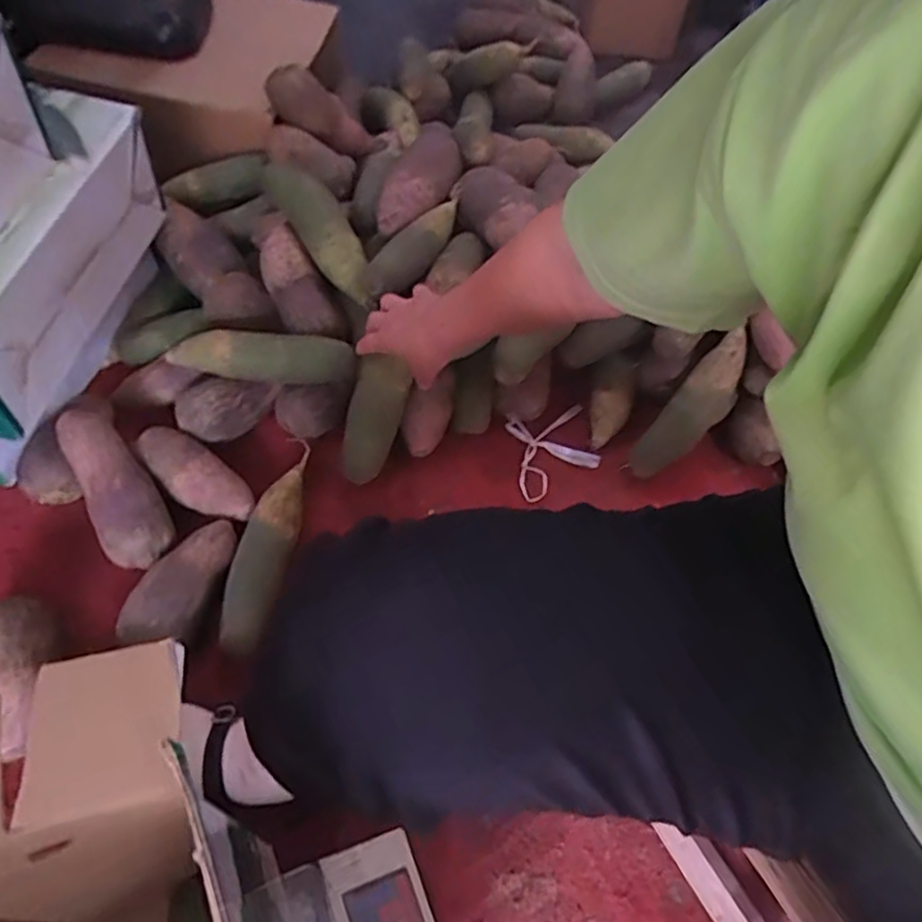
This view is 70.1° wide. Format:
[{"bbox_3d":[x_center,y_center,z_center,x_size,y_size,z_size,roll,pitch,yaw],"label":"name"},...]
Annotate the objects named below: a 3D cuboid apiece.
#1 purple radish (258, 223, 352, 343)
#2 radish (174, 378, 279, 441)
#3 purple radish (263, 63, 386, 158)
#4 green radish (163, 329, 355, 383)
[{"bbox_3d":[-0.192,-0.200,0.771,0.059,0.049,0.162,-29,82,-21],"label":"purple radish"},{"bbox_3d":[-0.272,-0.067,0.765,0.113,0.058,0.061,-24,62,-19],"label":"radish"},{"bbox_3d":[-0.185,-0.478,0.912,0.062,0.067,0.184,43,21,21],"label":"purple radish"},{"bbox_3d":[-0.227,-0.117,0.740,0.210,0.049,0.047,3,57,-3],"label":"green radish"}]

